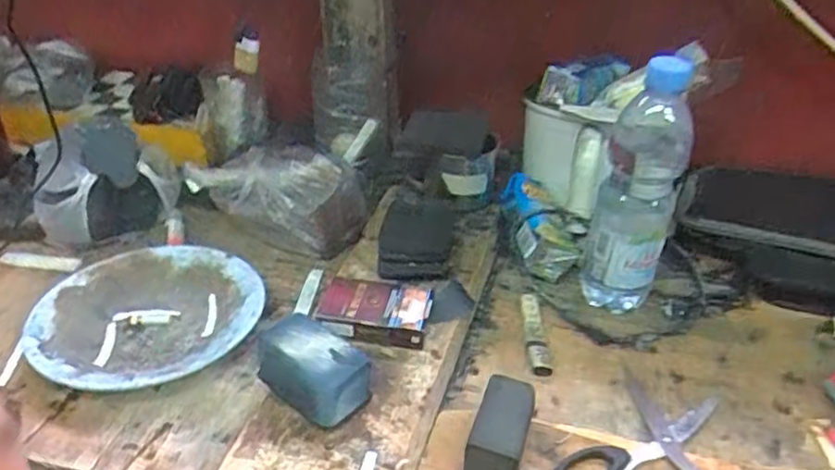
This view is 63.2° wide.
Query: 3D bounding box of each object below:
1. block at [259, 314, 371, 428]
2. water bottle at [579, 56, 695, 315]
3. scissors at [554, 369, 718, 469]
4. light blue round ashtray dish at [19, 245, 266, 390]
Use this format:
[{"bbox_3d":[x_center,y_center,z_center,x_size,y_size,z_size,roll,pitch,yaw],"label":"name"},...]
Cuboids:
[{"bbox_3d":[-0.079,0.105,0.517,0.087,0.051,0.053,24,40,31],"label":"block"},{"bbox_3d":[0.200,-0.045,0.618,0.068,0.231,0.079,11,34,14],"label":"water bottle"},{"bbox_3d":[0.187,0.164,0.508,0.145,0.014,0.152,14,36,18],"label":"scissors"},{"bbox_3d":[-0.240,0.073,0.604,0.186,0.032,0.184,1,34,0],"label":"light blue round ashtray dish"}]

